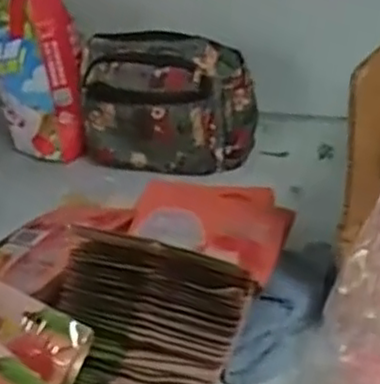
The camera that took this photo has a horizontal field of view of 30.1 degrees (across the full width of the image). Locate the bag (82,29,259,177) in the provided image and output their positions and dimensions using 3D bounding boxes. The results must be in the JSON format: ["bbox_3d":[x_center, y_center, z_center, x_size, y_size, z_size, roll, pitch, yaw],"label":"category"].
[{"bbox_3d":[-0.038,-0.131,1.045,0.258,0.183,0.104,8,32,25],"label":"bag"}]

